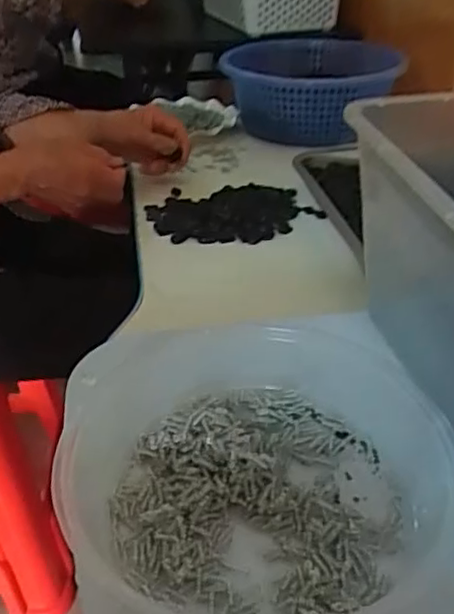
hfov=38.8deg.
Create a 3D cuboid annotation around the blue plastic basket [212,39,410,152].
[{"bbox_3d":[0.136,-0.353,1.052,0.247,0.114,0.308,-10,35,-11],"label":"blue plastic basket"}]

